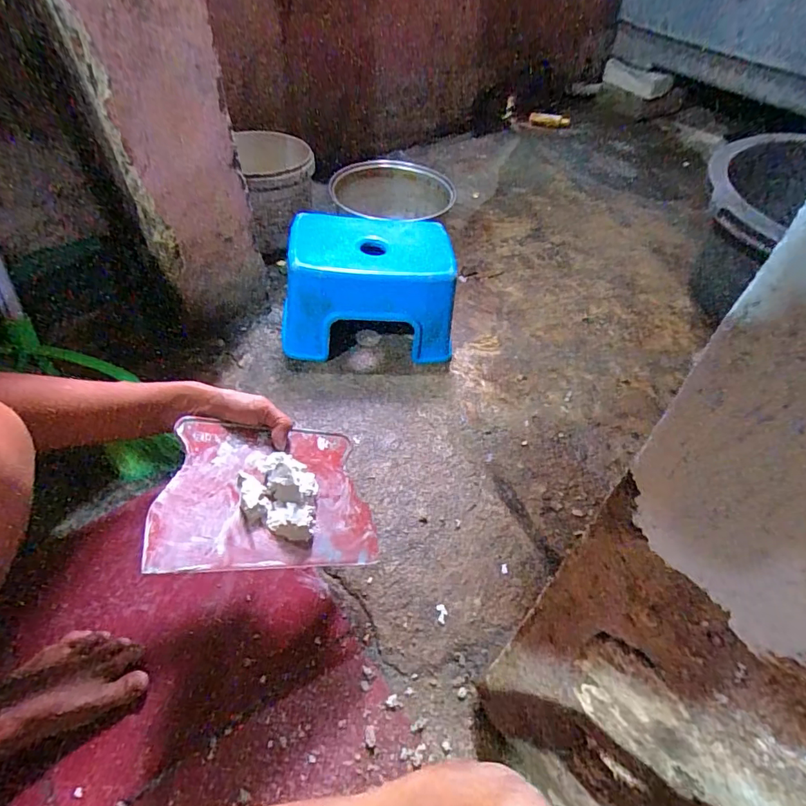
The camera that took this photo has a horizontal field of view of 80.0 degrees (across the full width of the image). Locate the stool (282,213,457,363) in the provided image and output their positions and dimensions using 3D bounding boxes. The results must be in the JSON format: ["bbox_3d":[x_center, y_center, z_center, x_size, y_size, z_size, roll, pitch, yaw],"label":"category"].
[{"bbox_3d":[-0.059,-0.182,0.789,0.268,0.171,0.163,-2,51,-3],"label":"stool"}]

